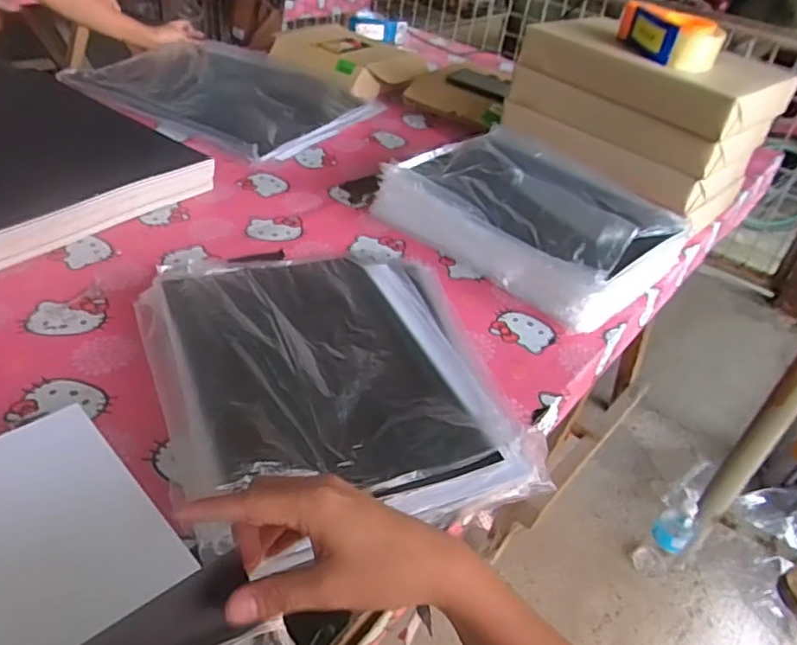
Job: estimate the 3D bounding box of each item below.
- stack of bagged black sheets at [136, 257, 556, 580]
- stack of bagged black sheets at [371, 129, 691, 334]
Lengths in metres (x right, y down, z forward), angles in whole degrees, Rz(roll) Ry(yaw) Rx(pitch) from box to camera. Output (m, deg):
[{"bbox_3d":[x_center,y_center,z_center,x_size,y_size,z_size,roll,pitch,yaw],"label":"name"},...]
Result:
[{"bbox_3d":[-0.078,0.045,0.666,0.357,0.034,0.436,-8,41,-17],"label":"stack of bagged black sheets"},{"bbox_3d":[0.201,-0.173,0.943,0.389,0.095,0.274,34,46,29],"label":"stack of bagged black sheets"}]

